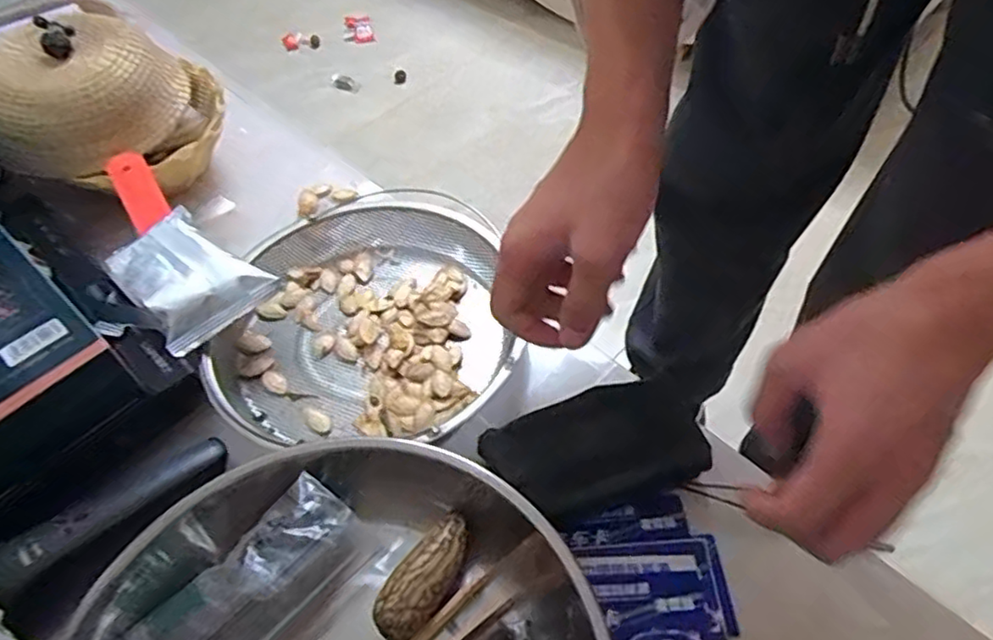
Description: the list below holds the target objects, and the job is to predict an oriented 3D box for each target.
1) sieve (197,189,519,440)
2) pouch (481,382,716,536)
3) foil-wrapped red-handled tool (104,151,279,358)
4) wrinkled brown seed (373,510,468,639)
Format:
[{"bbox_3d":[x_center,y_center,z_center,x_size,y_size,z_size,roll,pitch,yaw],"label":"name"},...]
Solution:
[{"bbox_3d":[-0.084,-0.010,0.470,0.200,0.032,0.224,6,51,7],"label":"sieve"},{"bbox_3d":[0.056,0.076,0.381,0.115,0.034,0.064,-18,52,-12],"label":"pouch"},{"bbox_3d":[-0.240,-0.056,0.461,0.177,0.023,0.073,36,61,27],"label":"foil-wrapped red-handled tool"},{"bbox_3d":[-0.037,0.135,0.346,0.026,0.022,0.071,25,56,21],"label":"wrinkled brown seed"}]

